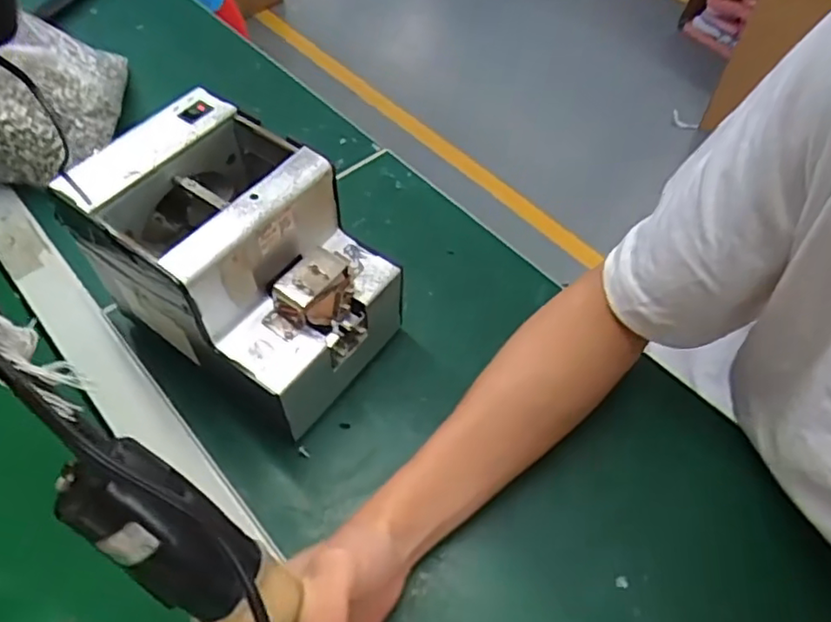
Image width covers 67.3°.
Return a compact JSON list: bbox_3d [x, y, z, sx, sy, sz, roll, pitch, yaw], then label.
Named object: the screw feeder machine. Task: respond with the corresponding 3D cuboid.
[{"bbox_3d":[-0.109,-0.025,0.429,0.186,0.150,0.125,31,59,19],"label":"screw feeder machine"}]

